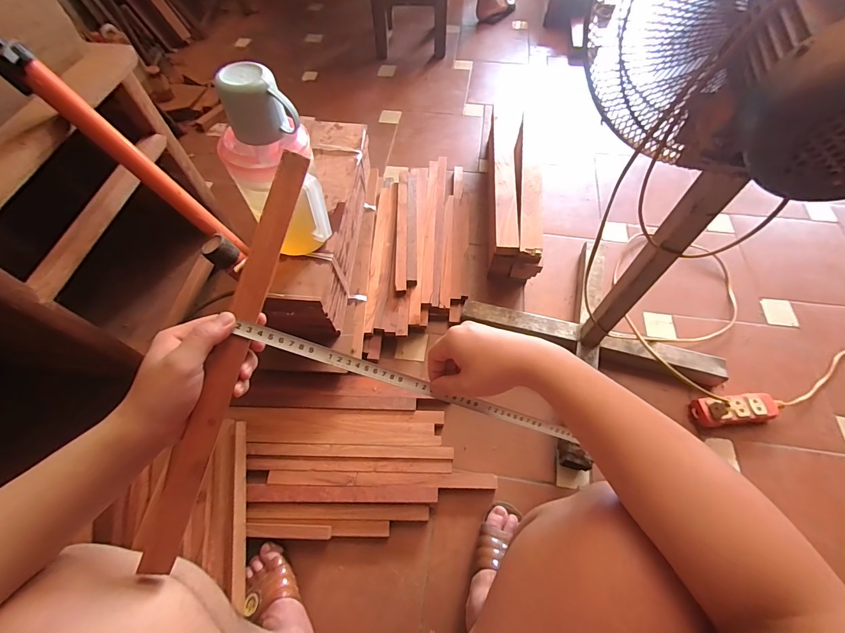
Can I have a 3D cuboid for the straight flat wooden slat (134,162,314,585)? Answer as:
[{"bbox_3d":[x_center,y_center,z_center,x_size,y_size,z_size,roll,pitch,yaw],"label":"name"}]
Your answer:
[{"bbox_3d":[-0.180,0.031,0.347,0.026,0.020,0.395,16,84,9],"label":"straight flat wooden slat"}]

